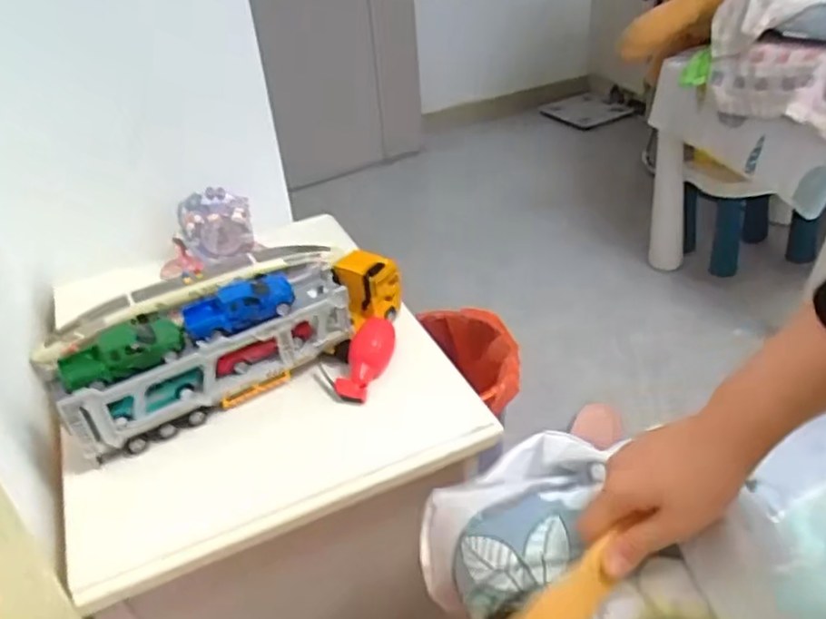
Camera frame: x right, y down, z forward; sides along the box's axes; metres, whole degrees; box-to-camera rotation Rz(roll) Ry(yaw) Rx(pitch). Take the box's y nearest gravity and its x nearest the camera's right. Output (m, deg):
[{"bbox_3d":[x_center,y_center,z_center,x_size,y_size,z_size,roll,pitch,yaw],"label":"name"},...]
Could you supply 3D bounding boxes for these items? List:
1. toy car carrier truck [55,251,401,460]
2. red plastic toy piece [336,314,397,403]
[{"bbox_3d":[-0.165,0.028,0.692,0.361,0.108,0.064,-28,43,-28],"label":"toy car carrier truck"},{"bbox_3d":[-0.049,0.049,0.712,0.038,0.030,0.100,12,59,21],"label":"red plastic toy piece"}]

